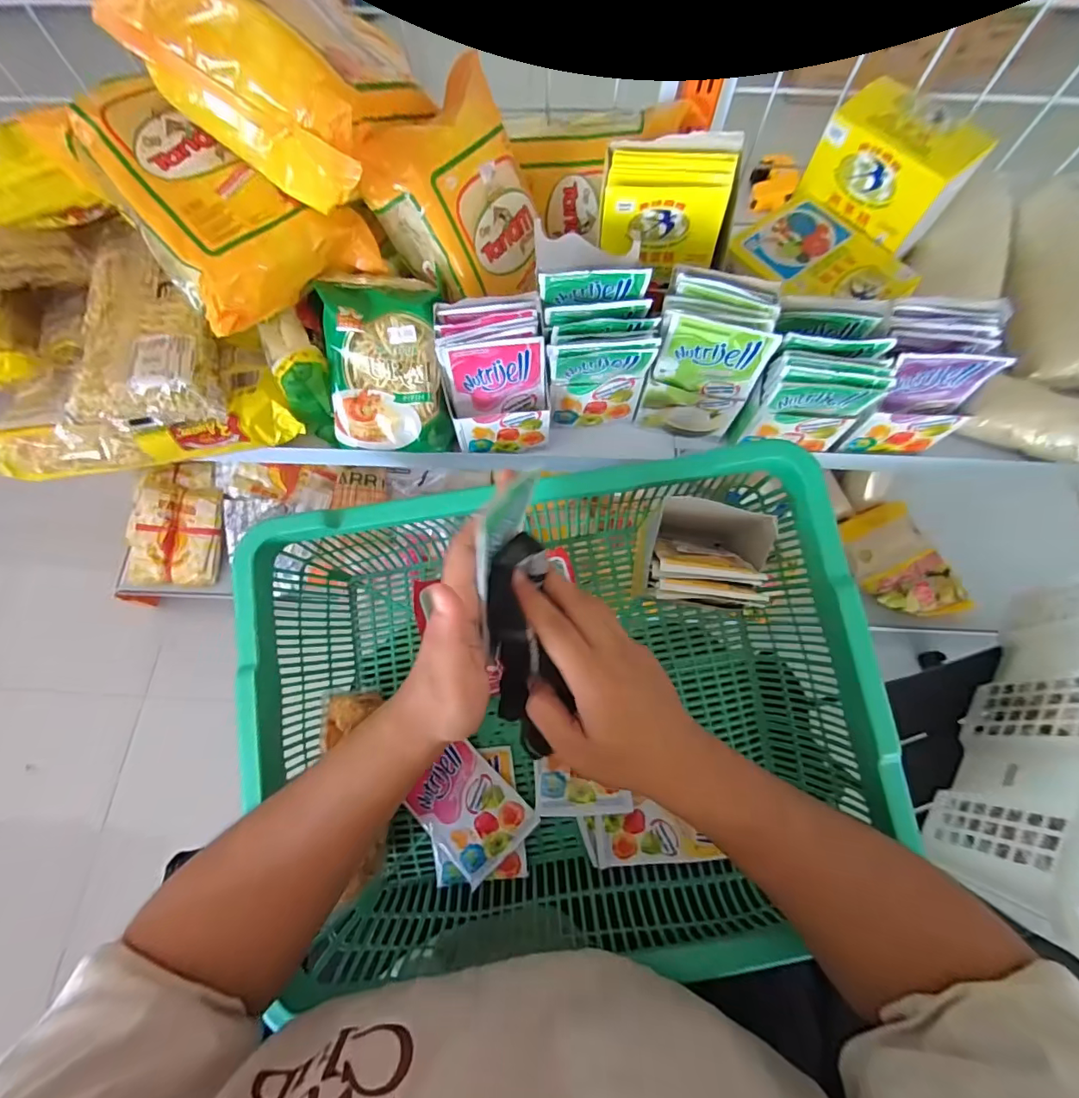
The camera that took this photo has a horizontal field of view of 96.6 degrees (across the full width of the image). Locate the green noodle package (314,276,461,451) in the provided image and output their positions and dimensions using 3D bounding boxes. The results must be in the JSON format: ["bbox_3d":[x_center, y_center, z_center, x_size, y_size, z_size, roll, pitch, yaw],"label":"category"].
[{"bbox_3d":[-0.125,-0.149,0.401,0.097,0.133,0.036,-1,26,-1],"label":"green noodle package"}]

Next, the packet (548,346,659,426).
[{"bbox_3d":[0.049,-0.135,0.406,0.080,0.102,0.015,-3,70,-1],"label":"packet"}]

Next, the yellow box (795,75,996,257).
[{"bbox_3d":[0.312,-0.342,0.426,0.115,0.069,0.078,42,75,14],"label":"yellow box"}]

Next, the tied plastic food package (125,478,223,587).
[{"bbox_3d":[-0.632,-0.024,0.834,0.175,0.032,0.174,9,93,5],"label":"tied plastic food package"}]

